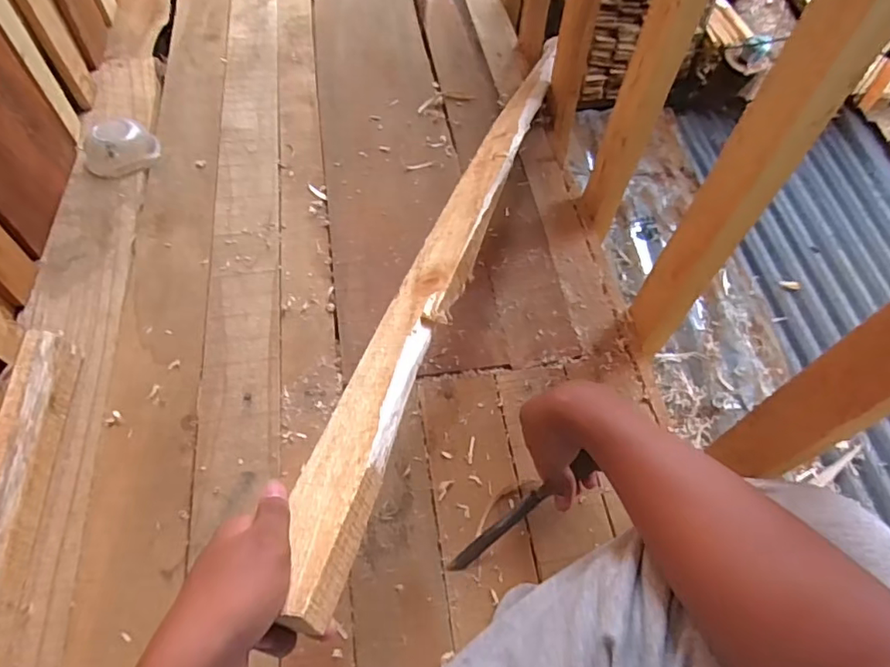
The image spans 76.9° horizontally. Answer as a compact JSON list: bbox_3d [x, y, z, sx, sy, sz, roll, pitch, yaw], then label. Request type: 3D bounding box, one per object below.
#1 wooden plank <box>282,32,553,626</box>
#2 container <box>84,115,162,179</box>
[{"bbox_3d":[0.026,-0.143,0.628,0.056,0.020,0.891,16,47,7],"label":"wooden plank"},{"bbox_3d":[-0.459,-0.266,0.792,0.096,0.042,0.080,-34,65,-22],"label":"container"}]

